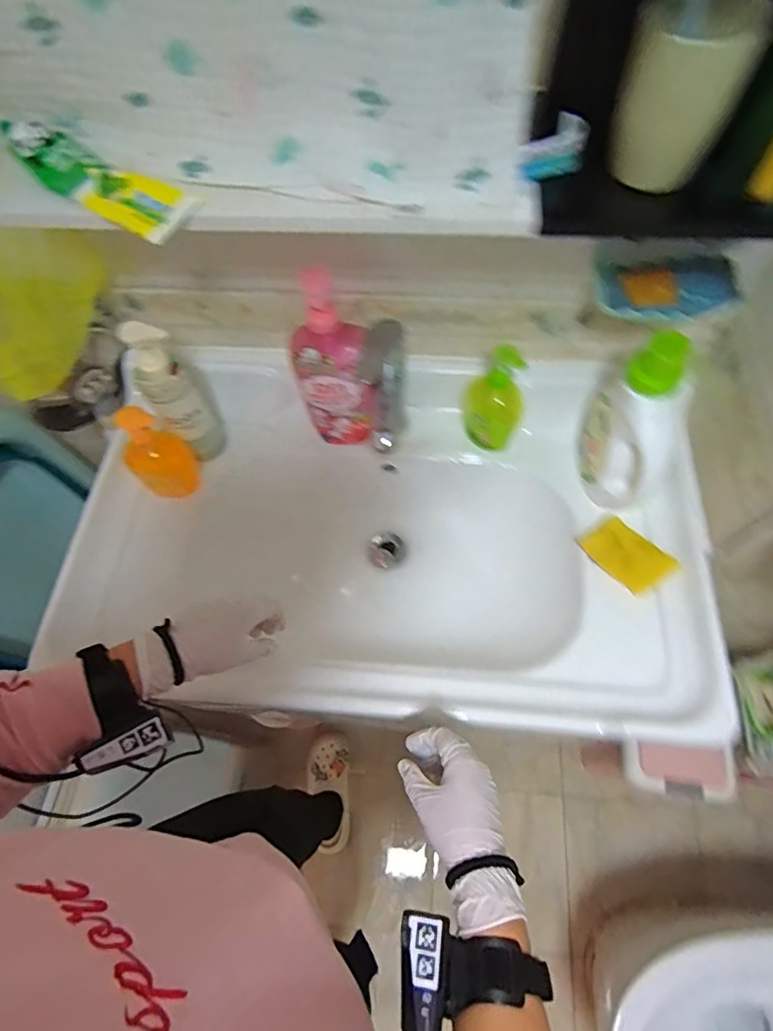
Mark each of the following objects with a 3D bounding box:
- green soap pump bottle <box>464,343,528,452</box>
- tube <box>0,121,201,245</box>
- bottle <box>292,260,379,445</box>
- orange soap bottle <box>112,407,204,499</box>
[{"bbox_3d":[0.144,-0.157,0.668,0.075,0.165,0.059,13,66,8],"label":"green soap pump bottle"},{"bbox_3d":[-0.255,-0.302,0.447,0.191,0.037,0.057,32,70,16],"label":"tube"},{"bbox_3d":[-0.068,-0.188,0.635,0.092,0.255,0.073,-14,65,-5],"label":"bottle"},{"bbox_3d":[-0.303,-0.081,0.672,0.074,0.149,0.044,-32,68,-13],"label":"orange soap bottle"}]

